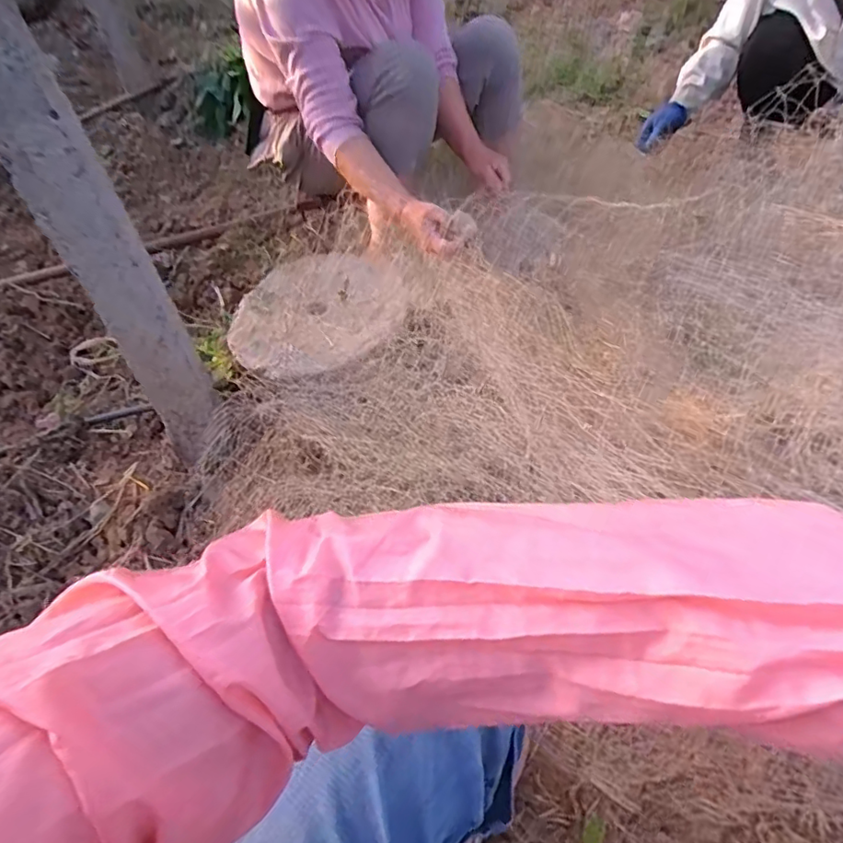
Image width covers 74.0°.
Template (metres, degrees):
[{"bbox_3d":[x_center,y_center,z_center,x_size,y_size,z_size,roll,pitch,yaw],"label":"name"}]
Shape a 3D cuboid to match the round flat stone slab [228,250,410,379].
[{"bbox_3d":[-0.197,-0.200,1.075,0.340,0.043,0.281,-29,60,-3],"label":"round flat stone slab"}]

